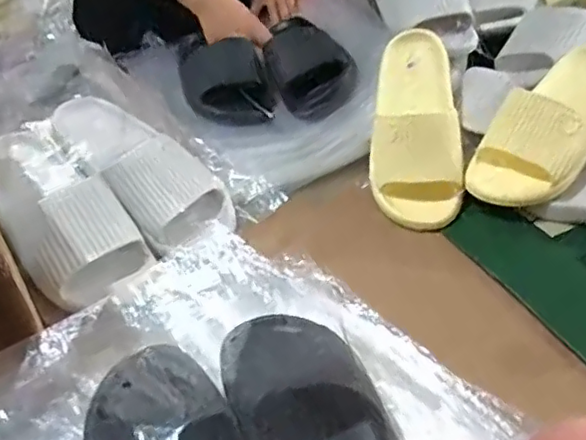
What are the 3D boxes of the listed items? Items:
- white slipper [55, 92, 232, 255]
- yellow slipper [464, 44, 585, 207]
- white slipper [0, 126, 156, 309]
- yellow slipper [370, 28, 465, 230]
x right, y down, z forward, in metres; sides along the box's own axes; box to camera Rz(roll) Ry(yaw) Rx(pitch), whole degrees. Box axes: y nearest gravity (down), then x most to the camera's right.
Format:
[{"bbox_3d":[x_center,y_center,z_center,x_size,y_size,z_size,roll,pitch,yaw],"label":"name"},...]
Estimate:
[{"bbox_3d":[-0.183,-0.074,0.709,0.105,0.063,0.265,-34,61,-27],"label":"white slipper"},{"bbox_3d":[0.298,-0.114,0.697,0.104,0.089,0.243,24,51,31],"label":"yellow slipper"},{"bbox_3d":[-0.266,-0.024,0.671,0.110,0.064,0.261,-31,65,-24],"label":"white slipper"},{"bbox_3d":[0.142,-0.117,0.709,0.098,0.067,0.248,-1,68,7],"label":"yellow slipper"}]

